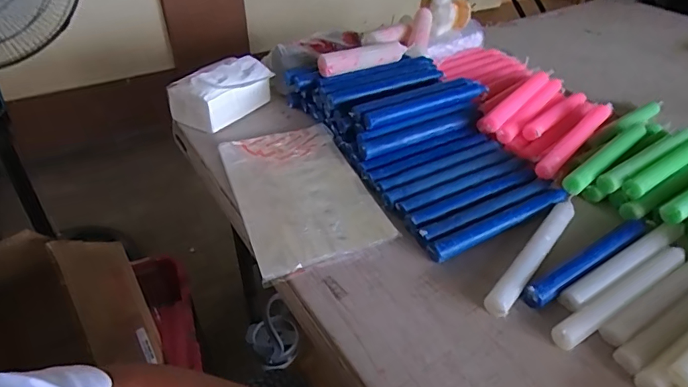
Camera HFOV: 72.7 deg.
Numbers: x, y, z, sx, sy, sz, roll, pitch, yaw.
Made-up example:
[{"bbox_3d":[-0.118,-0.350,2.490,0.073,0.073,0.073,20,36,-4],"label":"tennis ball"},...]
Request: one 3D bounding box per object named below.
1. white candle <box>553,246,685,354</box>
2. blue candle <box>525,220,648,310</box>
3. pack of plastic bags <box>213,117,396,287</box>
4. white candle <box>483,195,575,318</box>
[{"bbox_3d":[0.274,0.096,0.452,0.196,0.019,0.021,-22,44,-24],"label":"white candle"},{"bbox_3d":[0.258,0.070,0.488,0.190,0.021,0.021,-23,45,-25],"label":"blue candle"},{"bbox_3d":[-0.055,-0.006,0.585,0.154,0.016,0.250,-15,42,-16],"label":"pack of plastic bags"},{"bbox_3d":[0.204,0.061,0.496,0.022,0.019,0.197,28,47,30],"label":"white candle"}]

